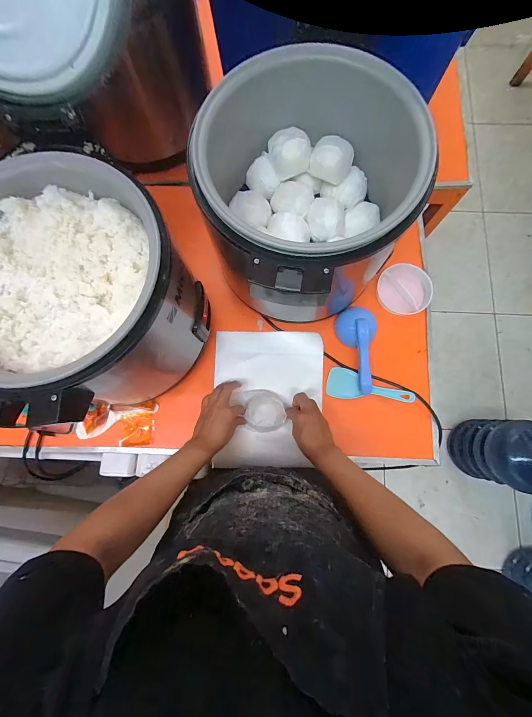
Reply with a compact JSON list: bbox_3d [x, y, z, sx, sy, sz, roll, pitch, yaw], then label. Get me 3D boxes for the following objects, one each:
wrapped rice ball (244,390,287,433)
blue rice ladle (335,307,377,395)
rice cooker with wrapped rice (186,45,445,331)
[{"bbox_3d":[0.000,0.117,0.652,0.084,0.038,0.088,10,79,3],"label":"wrapped rice ball"},{"bbox_3d":[0.203,-0.021,0.664,0.094,0.050,0.181,10,79,3],"label":"blue rice ladle"},{"bbox_3d":[0.061,-0.272,0.561,0.311,0.292,0.351,-34,81,-5],"label":"rice cooker with wrapped rice"}]

